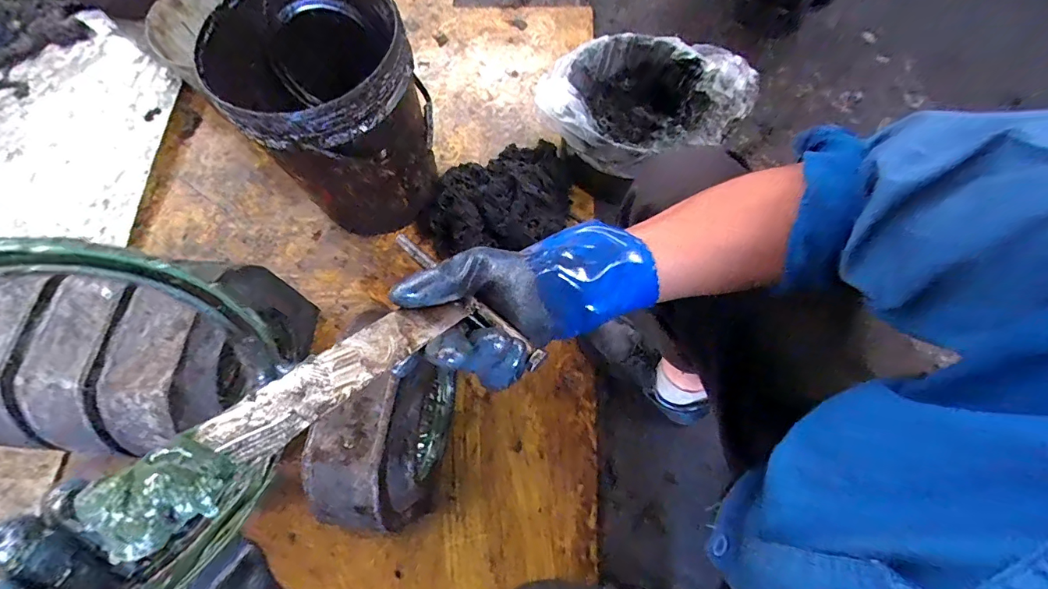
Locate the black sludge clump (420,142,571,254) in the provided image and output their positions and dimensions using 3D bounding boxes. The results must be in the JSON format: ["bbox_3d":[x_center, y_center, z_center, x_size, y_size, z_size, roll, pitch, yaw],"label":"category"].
[{"bbox_3d":[-0.059,-0.210,0.970,0.320,0.113,0.274,-3,70,2],"label":"black sludge clump"}]

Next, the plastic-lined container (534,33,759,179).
[{"bbox_3d":[0.249,-0.389,0.952,0.361,0.168,0.336,-1,70,3],"label":"plastic-lined container"}]

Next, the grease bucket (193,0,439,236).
[{"bbox_3d":[-0.322,-0.326,0.821,0.282,0.347,0.293,-1,70,3],"label":"grease bucket"}]

